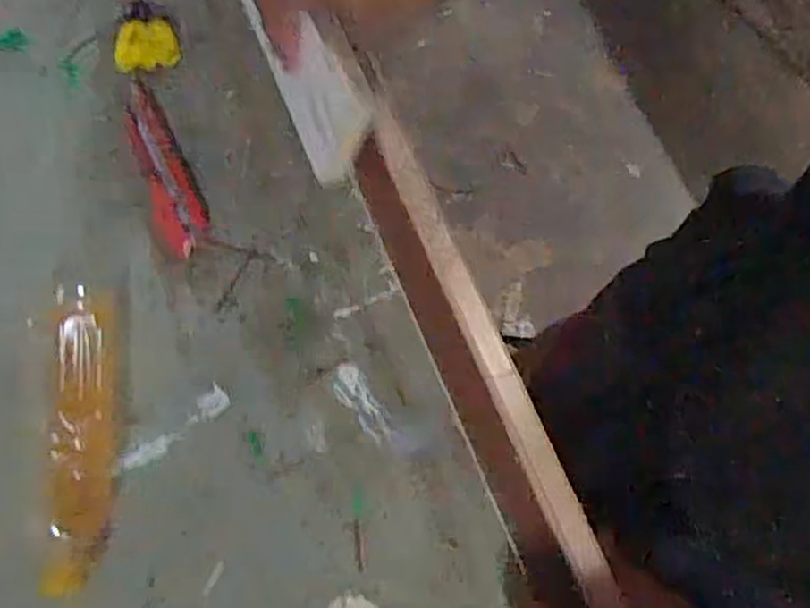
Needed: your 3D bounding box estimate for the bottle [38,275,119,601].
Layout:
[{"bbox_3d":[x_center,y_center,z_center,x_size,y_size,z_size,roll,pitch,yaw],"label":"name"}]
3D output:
[{"bbox_3d":[-0.211,0.094,0.467,0.051,0.042,0.181,-2,74,0],"label":"bottle"}]

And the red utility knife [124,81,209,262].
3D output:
[{"bbox_3d":[-0.188,-0.104,0.550,0.038,0.011,0.147,-27,76,-7],"label":"red utility knife"}]

